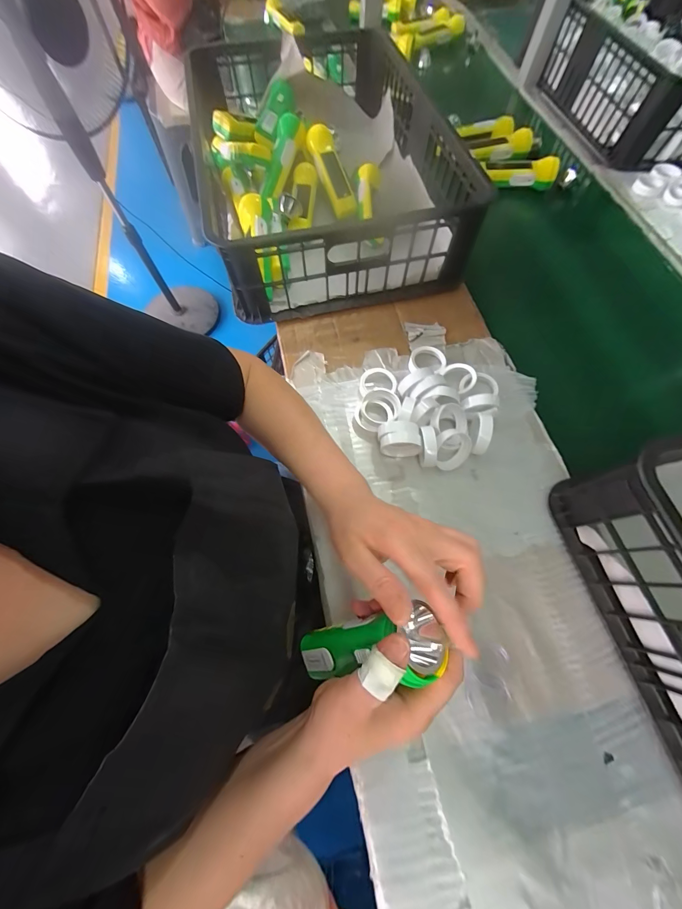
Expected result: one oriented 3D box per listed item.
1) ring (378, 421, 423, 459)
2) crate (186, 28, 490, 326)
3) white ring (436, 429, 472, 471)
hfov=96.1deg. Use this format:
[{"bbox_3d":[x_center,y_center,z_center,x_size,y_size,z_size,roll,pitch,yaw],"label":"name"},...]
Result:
[{"bbox_3d":[0.076,-0.018,0.395,0.059,0.052,0.030,14,69,5],"label":"ring"},{"bbox_3d":[-0.031,-0.533,0.558,0.407,0.134,0.597,-9,68,-4],"label":"crate"},{"bbox_3d":[0.140,-0.009,0.388,0.046,0.053,0.024,-5,35,-2],"label":"white ring"}]

